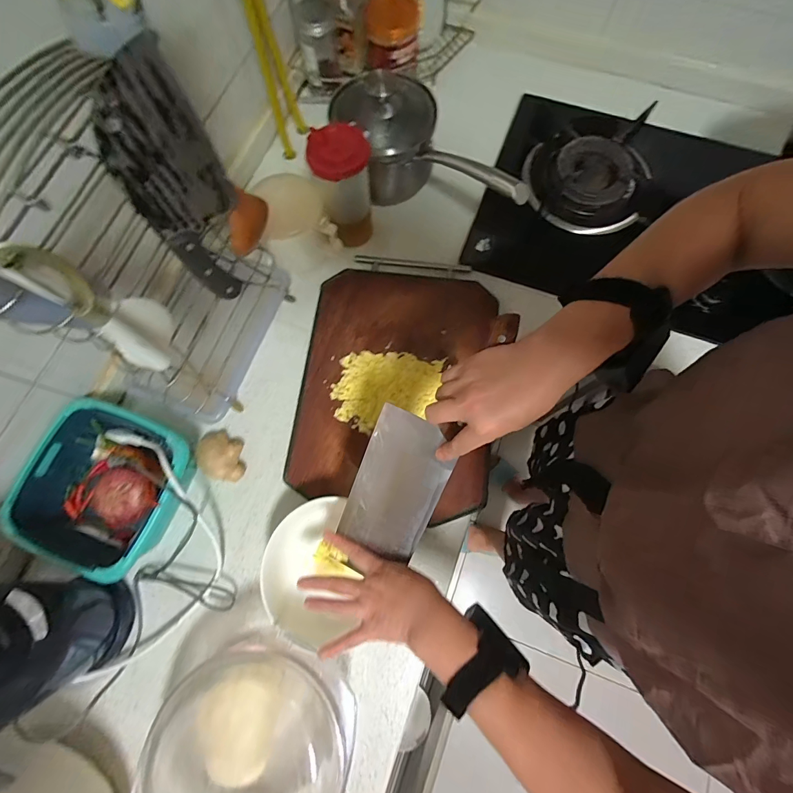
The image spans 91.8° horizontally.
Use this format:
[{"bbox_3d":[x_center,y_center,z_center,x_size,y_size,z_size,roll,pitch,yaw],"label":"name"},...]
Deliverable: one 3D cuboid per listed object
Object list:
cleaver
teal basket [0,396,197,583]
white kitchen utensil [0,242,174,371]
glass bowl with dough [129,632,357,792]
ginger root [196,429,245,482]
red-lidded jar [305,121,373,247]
[{"bbox_3d":[0.026,0.045,0.387,0.093,0.013,0.284,30,110,9],"label":"cleaver"},{"bbox_3d":[-0.396,0.130,0.541,0.211,0.079,0.207,21,76,7],"label":"teal basket"},{"bbox_3d":[-0.247,-0.075,0.335,0.050,0.166,0.053,39,79,11],"label":"white kitchen utensil"},{"bbox_3d":[-0.165,0.402,0.437,0.208,0.094,0.253,38,78,10],"label":"glass bowl with dough"},{"bbox_3d":[-0.259,0.086,0.568,0.072,0.037,0.066,0,75,1],"label":"ginger root"},{"bbox_3d":[-0.079,-0.314,0.594,0.081,0.165,0.076,0,75,1],"label":"red-lidded jar"}]

